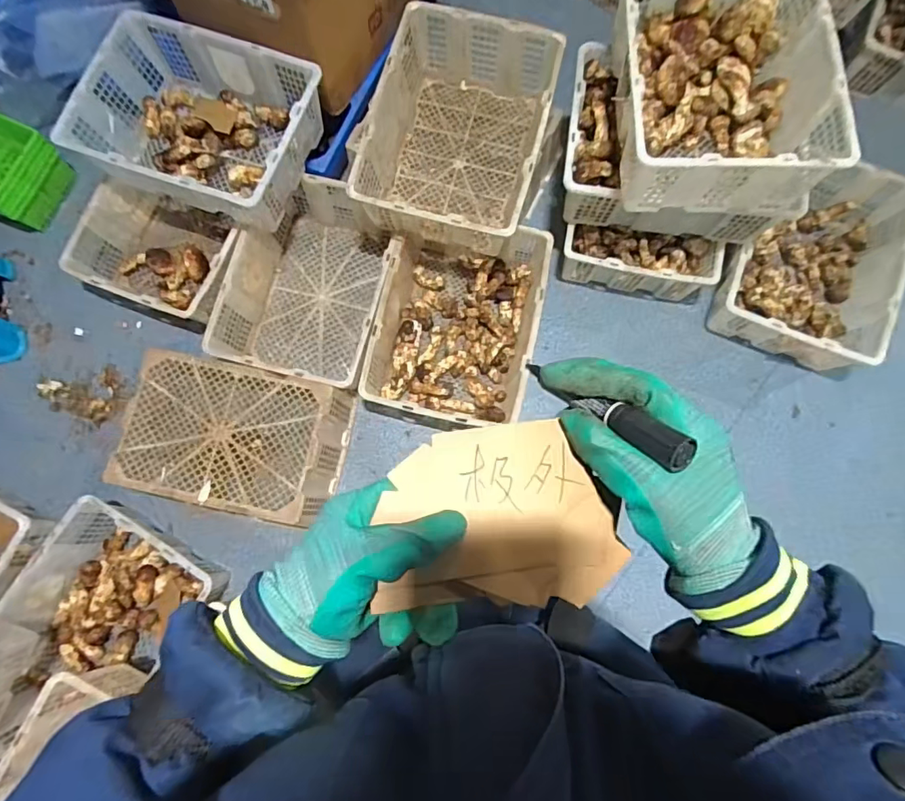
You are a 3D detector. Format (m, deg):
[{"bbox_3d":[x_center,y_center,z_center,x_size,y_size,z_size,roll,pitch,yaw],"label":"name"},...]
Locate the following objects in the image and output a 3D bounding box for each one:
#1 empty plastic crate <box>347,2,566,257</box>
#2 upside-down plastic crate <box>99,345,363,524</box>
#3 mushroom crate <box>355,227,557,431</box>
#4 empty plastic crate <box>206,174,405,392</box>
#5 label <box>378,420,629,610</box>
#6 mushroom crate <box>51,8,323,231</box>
[{"bbox_3d":[0.010,-0.566,1.126,0.354,0.176,0.460,14,79,3],"label":"empty plastic crate"},{"bbox_3d":[-0.474,0.087,1.162,0.446,0.138,0.305,9,79,2],"label":"upside-down plastic crate"},{"bbox_3d":[0.012,-0.182,1.223,0.354,0.142,0.477,13,79,3],"label":"mushroom crate"},{"bbox_3d":[-0.328,-0.270,1.248,0.352,0.158,0.468,16,79,3],"label":"empty plastic crate"},{"bbox_3d":[0.030,0.068,0.310,0.139,0.012,0.104,-1,81,-3],"label":"label"},{"bbox_3d":[-0.550,-0.598,1.155,0.454,0.193,0.355,22,80,5],"label":"mushroom crate"}]

